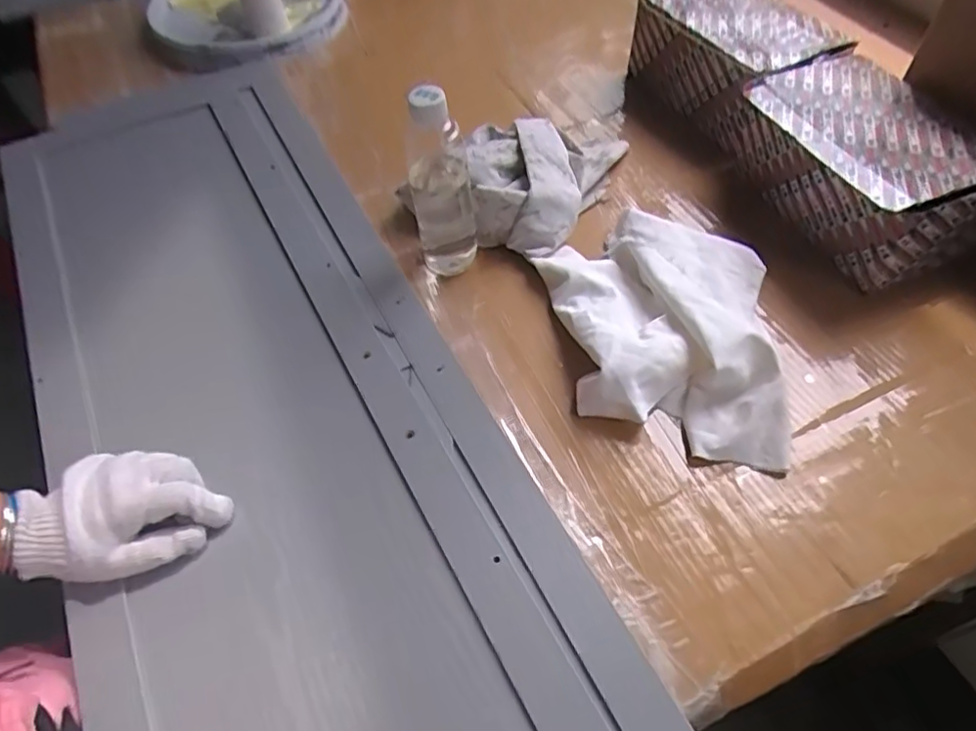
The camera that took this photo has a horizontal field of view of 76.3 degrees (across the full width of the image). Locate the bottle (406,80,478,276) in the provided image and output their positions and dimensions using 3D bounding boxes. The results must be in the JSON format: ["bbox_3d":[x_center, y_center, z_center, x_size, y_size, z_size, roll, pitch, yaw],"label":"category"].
[{"bbox_3d":[-0.044,-0.177,0.593,0.058,0.201,0.053,-10,54,-7],"label":"bottle"}]

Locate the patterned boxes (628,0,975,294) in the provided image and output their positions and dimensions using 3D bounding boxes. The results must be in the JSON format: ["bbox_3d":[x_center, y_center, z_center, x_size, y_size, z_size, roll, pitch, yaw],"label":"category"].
[{"bbox_3d":[0.344,-0.293,0.720,0.162,0.116,0.472,-16,55,-11],"label":"patterned boxes"}]

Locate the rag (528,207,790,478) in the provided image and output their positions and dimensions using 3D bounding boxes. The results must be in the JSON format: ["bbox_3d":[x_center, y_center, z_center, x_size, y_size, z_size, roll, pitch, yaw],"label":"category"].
[{"bbox_3d":[0.155,-0.050,0.585,0.218,0.054,0.276,6,54,5],"label":"rag"}]

